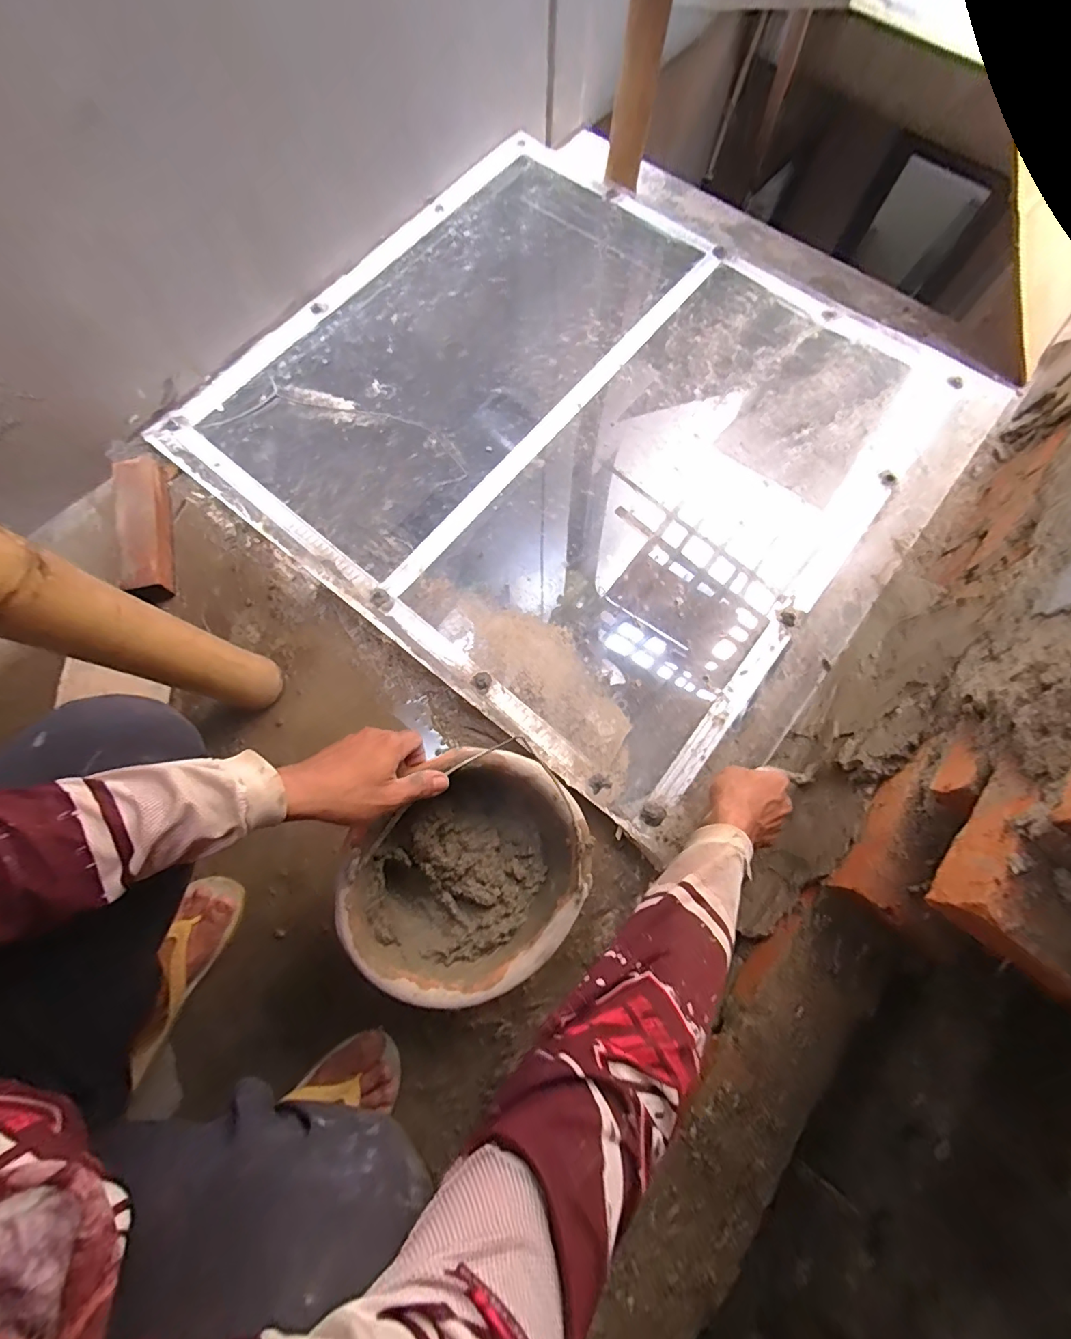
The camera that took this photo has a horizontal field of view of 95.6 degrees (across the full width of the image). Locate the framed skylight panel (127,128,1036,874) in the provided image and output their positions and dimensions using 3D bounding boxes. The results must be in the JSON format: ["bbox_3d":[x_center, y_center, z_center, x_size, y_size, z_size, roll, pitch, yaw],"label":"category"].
[{"bbox_3d":[0.104,-0.448,0.842,1.093,0.034,1.050,38,78,9],"label":"framed skylight panel"}]

